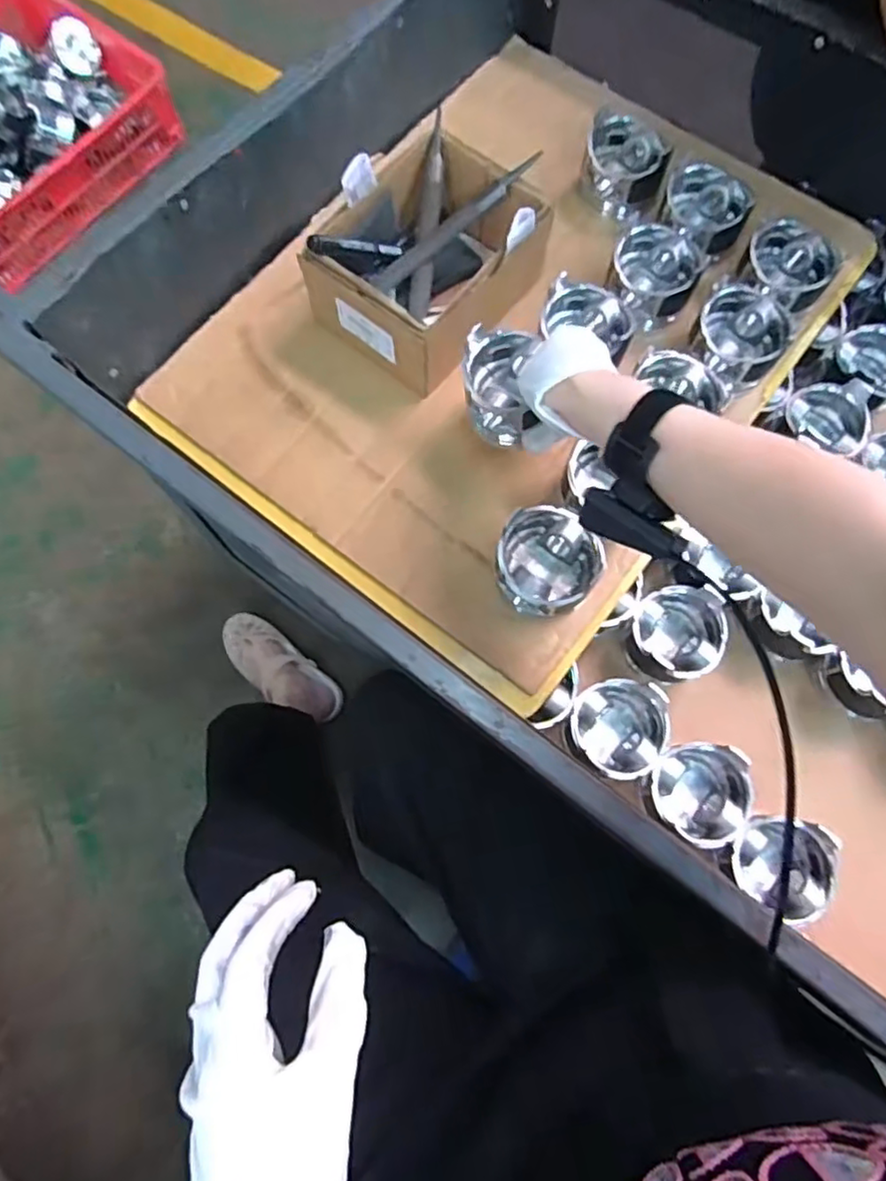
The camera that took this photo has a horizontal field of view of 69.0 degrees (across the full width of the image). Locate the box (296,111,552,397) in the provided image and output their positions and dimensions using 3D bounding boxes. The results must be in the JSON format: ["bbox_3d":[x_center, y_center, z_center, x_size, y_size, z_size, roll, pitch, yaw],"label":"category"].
[{"bbox_3d":[-0.011,-0.317,0.622,0.156,0.093,0.198,36,77,11],"label":"box"}]

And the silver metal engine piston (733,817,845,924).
[{"bbox_3d":[0.298,0.237,0.554,0.073,0.048,0.080,0,73,0],"label":"silver metal engine piston"}]

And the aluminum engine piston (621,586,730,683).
[{"bbox_3d":[0.222,0.043,0.622,0.090,0.049,0.087,-12,73,-3],"label":"aluminum engine piston"}]

